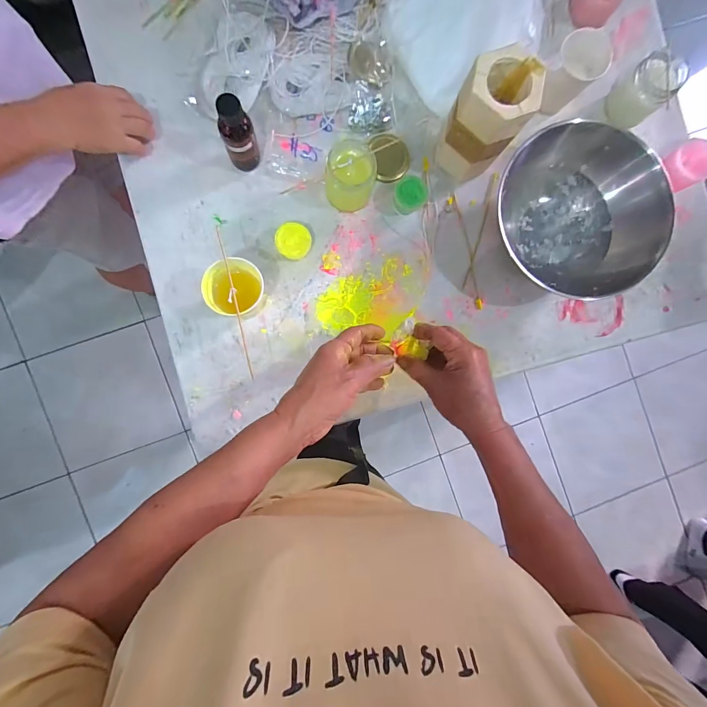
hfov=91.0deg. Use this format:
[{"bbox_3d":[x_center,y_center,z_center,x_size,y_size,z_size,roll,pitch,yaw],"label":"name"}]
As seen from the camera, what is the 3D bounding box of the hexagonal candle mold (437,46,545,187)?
[{"bbox_3d":[0.176,-0.311,0.473,0.086,0.152,0.082,41,87,-2],"label":"hexagonal candle mold"}]

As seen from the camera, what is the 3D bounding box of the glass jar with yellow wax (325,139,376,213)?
[{"bbox_3d":[-0.005,-0.244,0.493,0.067,0.081,0.067,0,90,-3],"label":"glass jar with yellow wax"}]

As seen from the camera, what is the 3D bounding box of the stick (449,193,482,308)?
[{"bbox_3d":[0.180,-0.161,0.548,0.017,0.005,0.185,-15,91,-3],"label":"stick"}]

